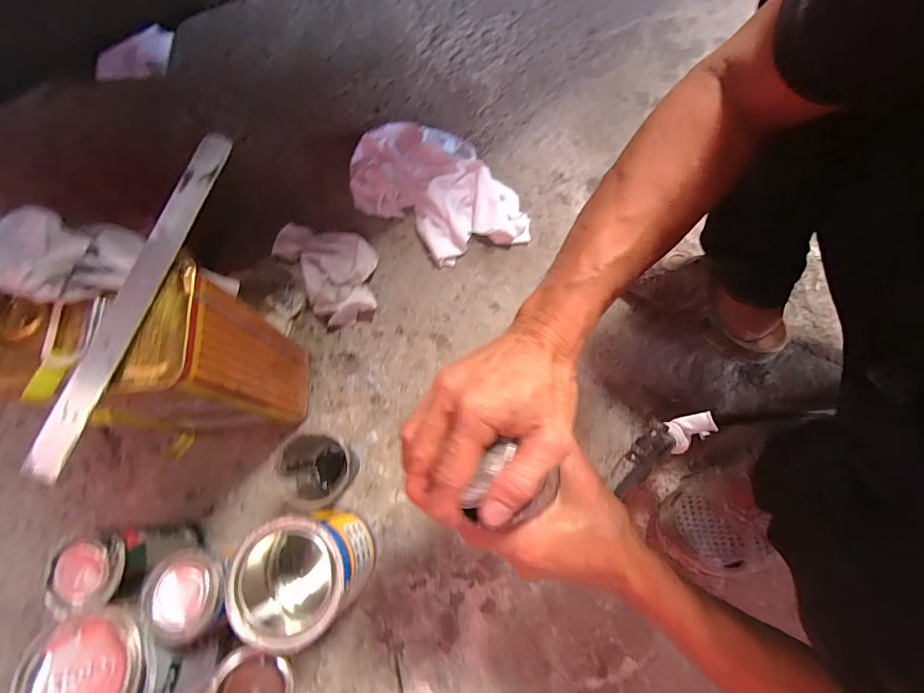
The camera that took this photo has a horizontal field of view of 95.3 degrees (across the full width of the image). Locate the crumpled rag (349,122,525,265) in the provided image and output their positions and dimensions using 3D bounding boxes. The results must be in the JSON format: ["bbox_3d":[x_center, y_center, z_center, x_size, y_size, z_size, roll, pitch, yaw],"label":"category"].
[{"bbox_3d":[-0.036,-0.235,0.634,0.185,0.041,0.267,-42,77,-11],"label":"crumpled rag"}]

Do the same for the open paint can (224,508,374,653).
[{"bbox_3d":[-0.159,0.231,0.438,0.103,0.132,0.107,0,72,1],"label":"open paint can"}]

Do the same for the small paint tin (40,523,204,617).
[{"bbox_3d":[-0.339,0.220,0.438,0.071,0.118,0.067,-4,72,-1],"label":"small paint tin"}]

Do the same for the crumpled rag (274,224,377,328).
[{"bbox_3d":[-0.179,-0.114,0.597,0.112,0.038,0.161,-35,75,-10],"label":"crumpled rag"}]

